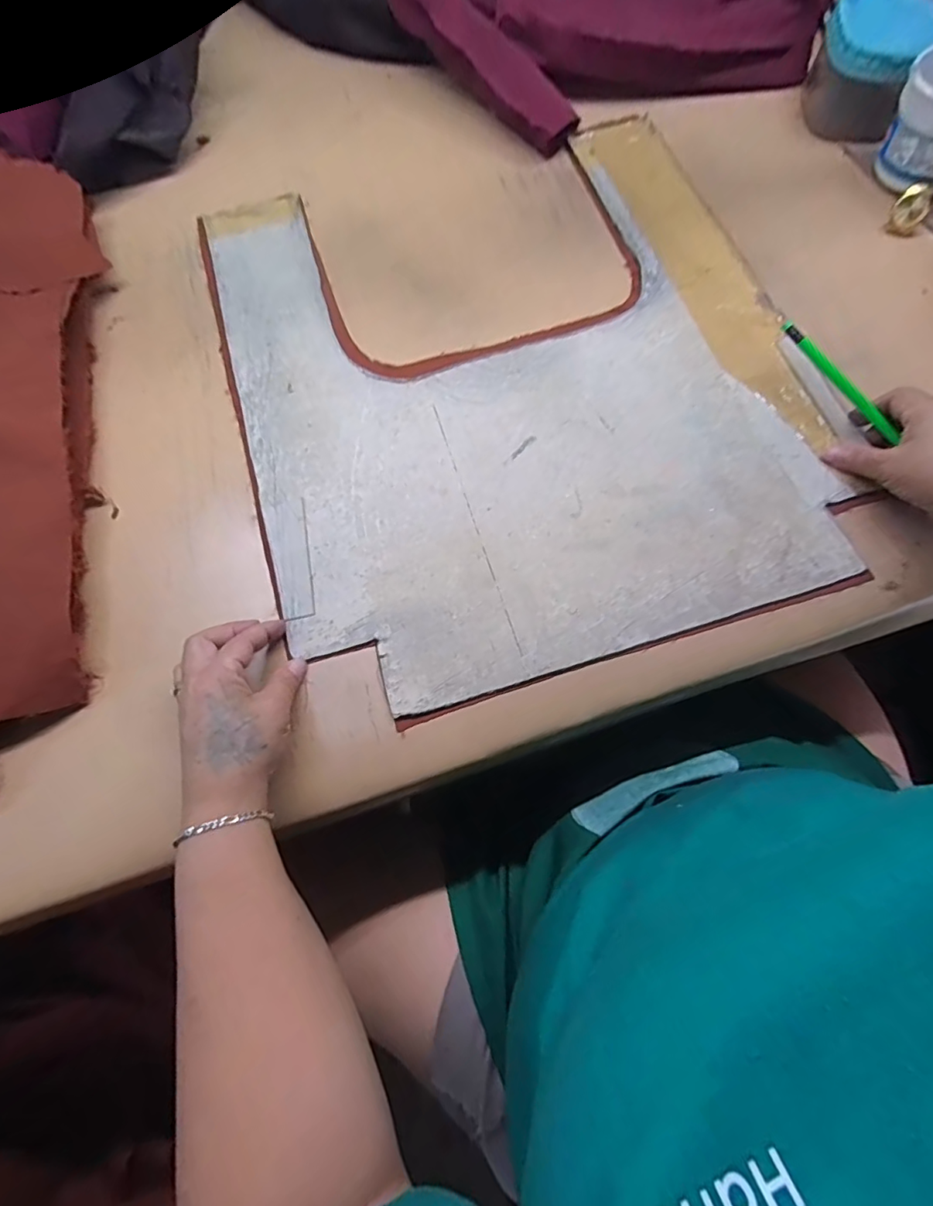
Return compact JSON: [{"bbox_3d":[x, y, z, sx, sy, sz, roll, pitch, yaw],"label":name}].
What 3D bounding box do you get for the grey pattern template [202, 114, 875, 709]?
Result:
[{"bbox_3d":[0.042,-0.189,0.437,0.443,0.010,0.479,-17,71,-4],"label":"grey pattern template"}]

